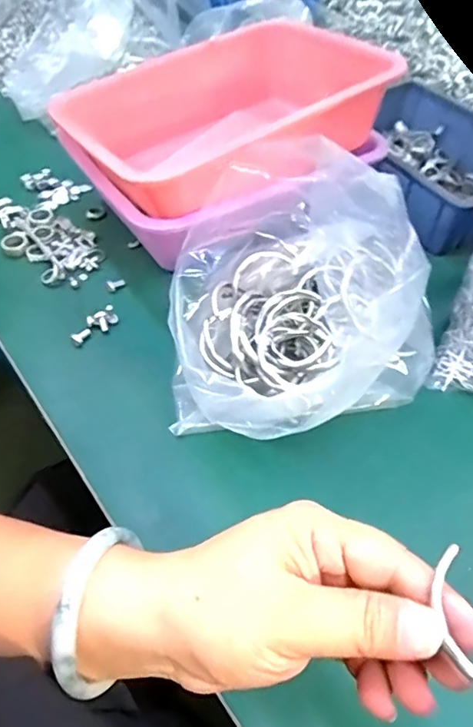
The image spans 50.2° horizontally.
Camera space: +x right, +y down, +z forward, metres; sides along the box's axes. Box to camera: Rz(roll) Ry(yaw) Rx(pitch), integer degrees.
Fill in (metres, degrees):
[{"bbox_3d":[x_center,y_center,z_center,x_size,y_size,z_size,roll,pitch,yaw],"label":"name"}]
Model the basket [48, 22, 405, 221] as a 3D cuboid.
[{"bbox_3d":[0.000,-0.233,0.526,0.318,0.127,0.224,-32,60,-25],"label":"basket"}]

